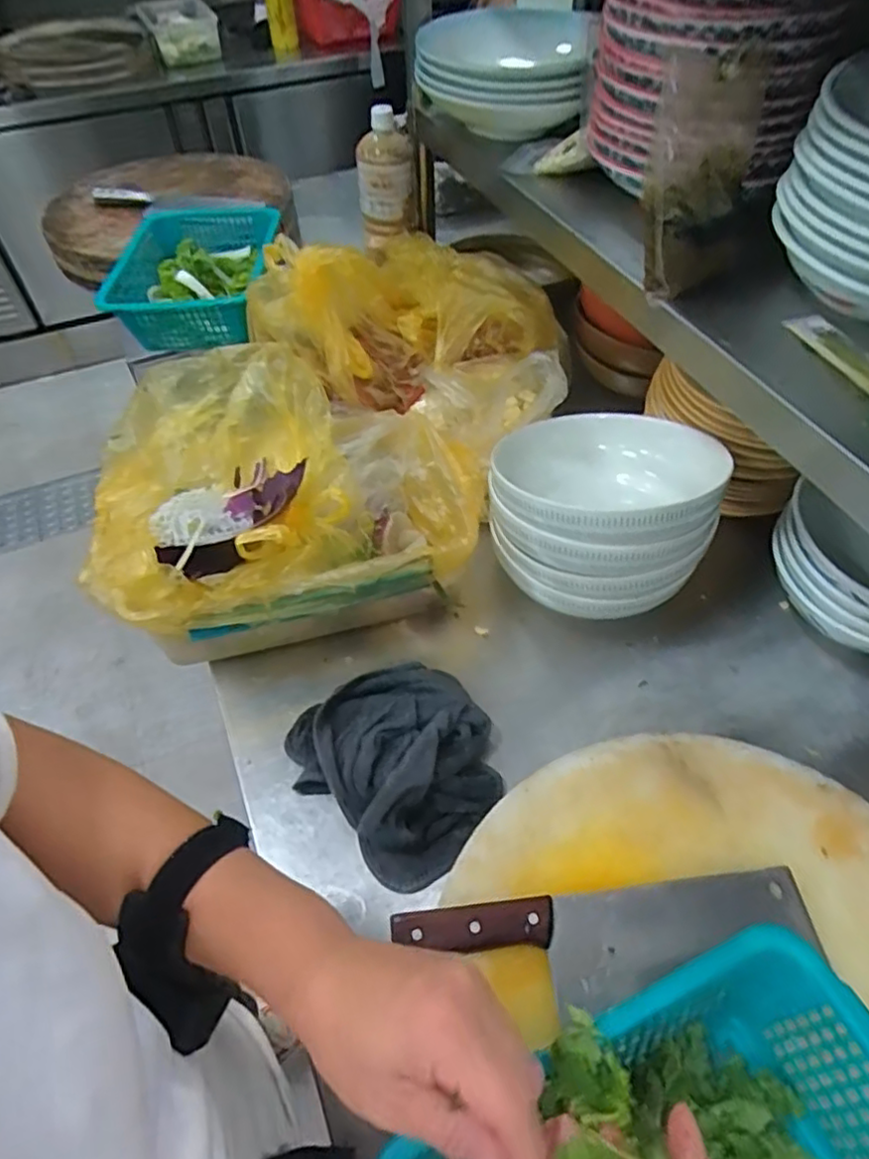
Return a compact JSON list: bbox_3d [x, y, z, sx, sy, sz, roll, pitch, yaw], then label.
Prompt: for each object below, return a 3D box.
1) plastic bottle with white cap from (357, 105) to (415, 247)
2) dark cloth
[{"bbox_3d":[-0.070,-0.585,0.962,0.078,0.166,0.063,-2,53,0],"label":"plastic bottle with white cap"},{"bbox_3d":[-0.034,0.169,0.636,0.197,0.045,0.169,36,61,25],"label":"dark cloth"}]

